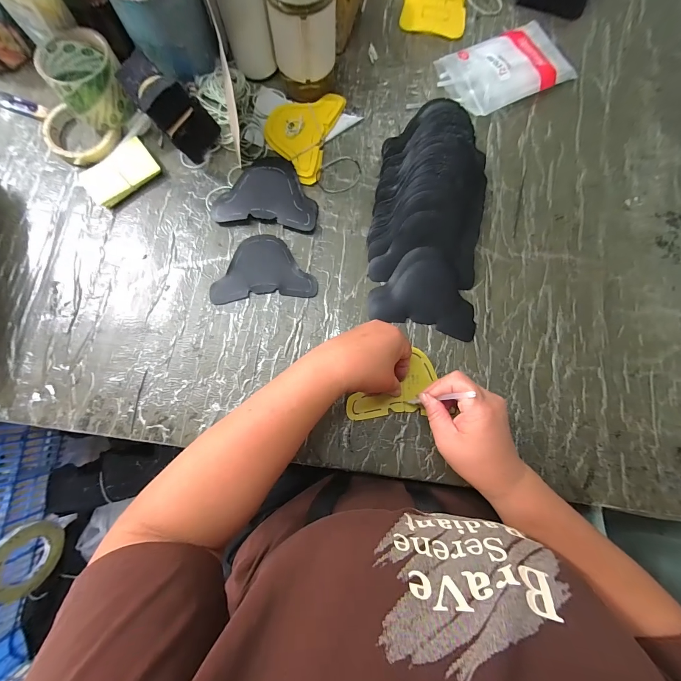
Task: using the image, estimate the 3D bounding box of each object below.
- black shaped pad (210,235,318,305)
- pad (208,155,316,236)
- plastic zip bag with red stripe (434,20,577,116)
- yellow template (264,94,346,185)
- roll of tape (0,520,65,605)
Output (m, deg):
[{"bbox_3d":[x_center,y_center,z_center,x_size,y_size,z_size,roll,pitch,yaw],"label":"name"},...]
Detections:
[{"bbox_3d":[-0.101,-0.096,0.406,0.131,0.004,0.087,-5,81,-2],"label":"black shaped pad"},{"bbox_3d":[-0.098,-0.203,0.421,0.135,0.012,0.102,5,80,0],"label":"pad"},{"bbox_3d":[0.246,-0.406,0.460,0.186,0.024,0.112,-24,82,-5],"label":"plastic zip bag with red stripe"},{"bbox_3d":[-0.060,-0.295,0.439,0.095,0.012,0.137,17,84,6],"label":"yellow template"},{"bbox_3d":[-0.653,0.450,0.641,0.034,0.141,0.122,-18,94,7],"label":"roll of tape"}]

